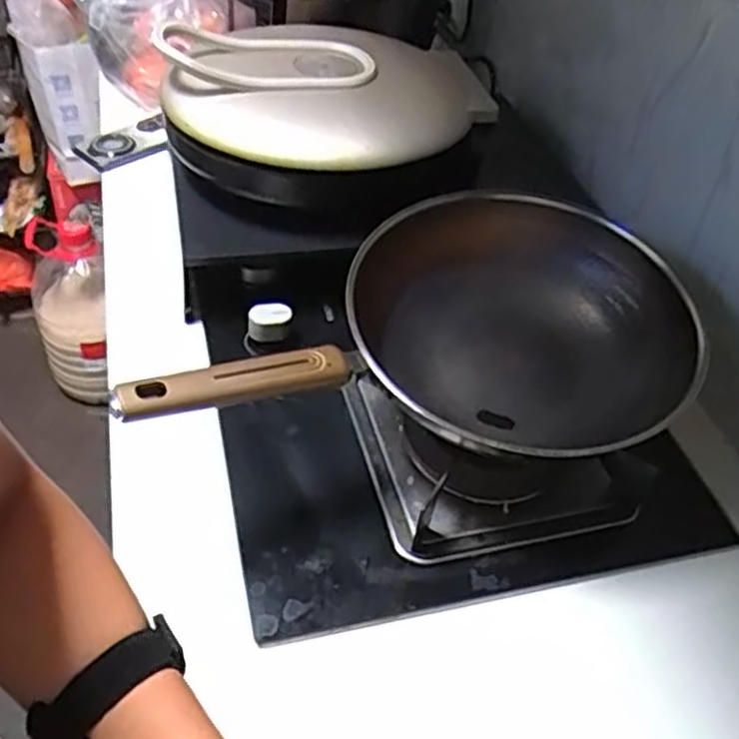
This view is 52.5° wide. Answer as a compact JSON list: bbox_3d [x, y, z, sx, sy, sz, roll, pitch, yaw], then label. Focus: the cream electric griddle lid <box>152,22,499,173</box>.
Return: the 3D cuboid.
[{"bbox_3d":[-0.035,-0.324,0.827,0.333,0.073,0.329,4,45,-4],"label":"cream electric griddle lid"}]

